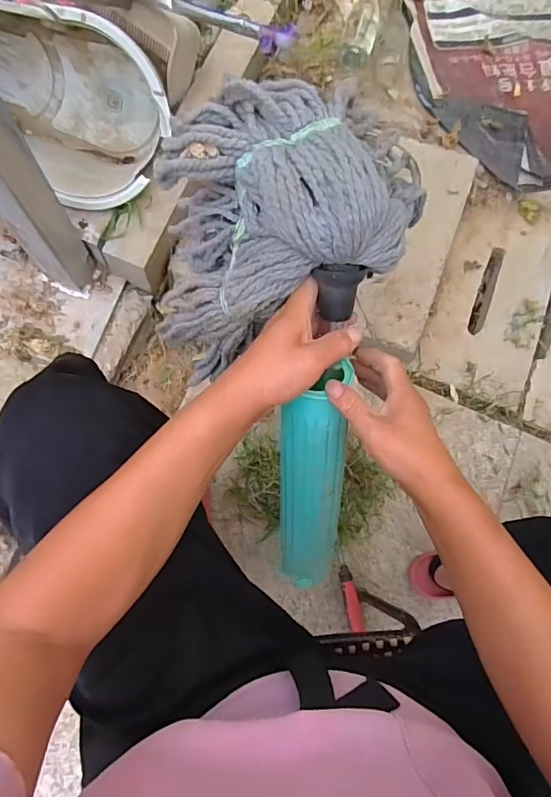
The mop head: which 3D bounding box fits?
[{"bbox_3d":[0.013,-0.149,0.395,0.240,0.132,0.176,-17,85,-6],"label":"mop head"}]

